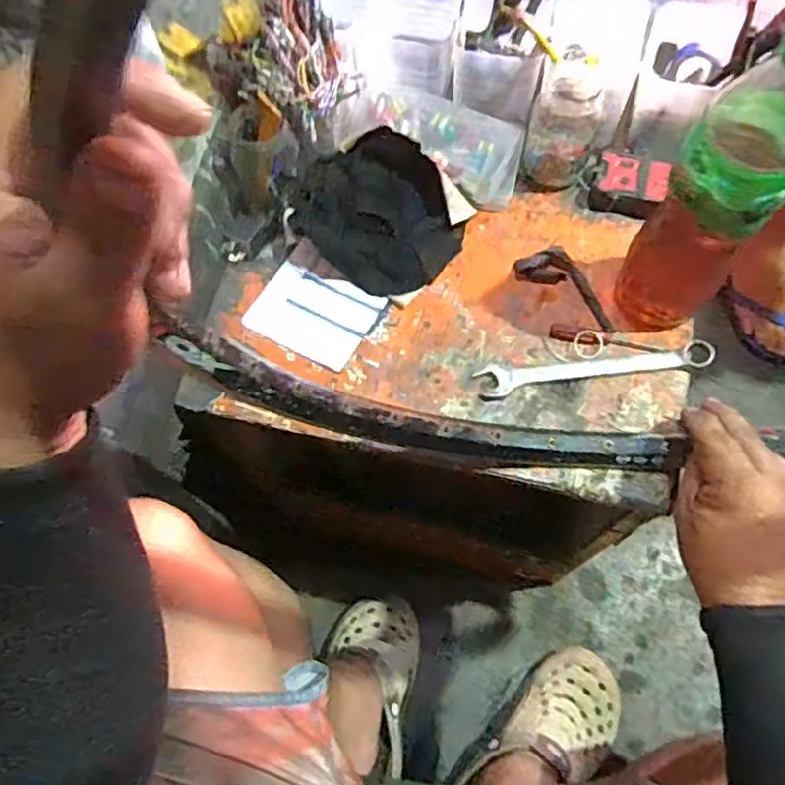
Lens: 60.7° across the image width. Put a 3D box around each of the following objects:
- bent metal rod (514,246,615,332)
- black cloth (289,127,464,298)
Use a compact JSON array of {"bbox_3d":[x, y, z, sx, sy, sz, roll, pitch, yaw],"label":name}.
[{"bbox_3d":[0.158,-0.091,0.617,0.047,0.014,0.102,-28,69,-10],"label":"bent metal rod"},{"bbox_3d":[-0.015,-0.171,0.633,0.156,0.056,0.124,36,73,15],"label":"black cloth"}]

